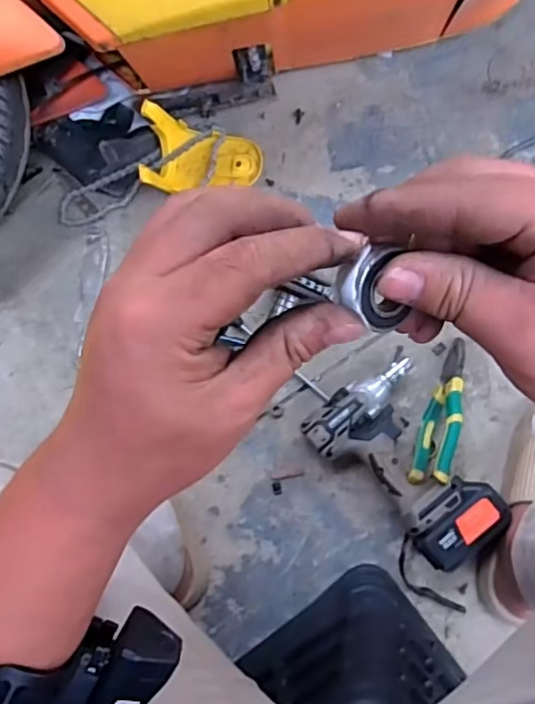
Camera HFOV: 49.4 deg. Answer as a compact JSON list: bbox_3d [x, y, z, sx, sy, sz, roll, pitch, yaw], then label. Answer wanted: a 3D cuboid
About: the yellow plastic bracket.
[{"bbox_3d":[-0.090,-0.281,0.827,0.158,0.067,0.107,4,85,7],"label":"yellow plastic bracket"}]

